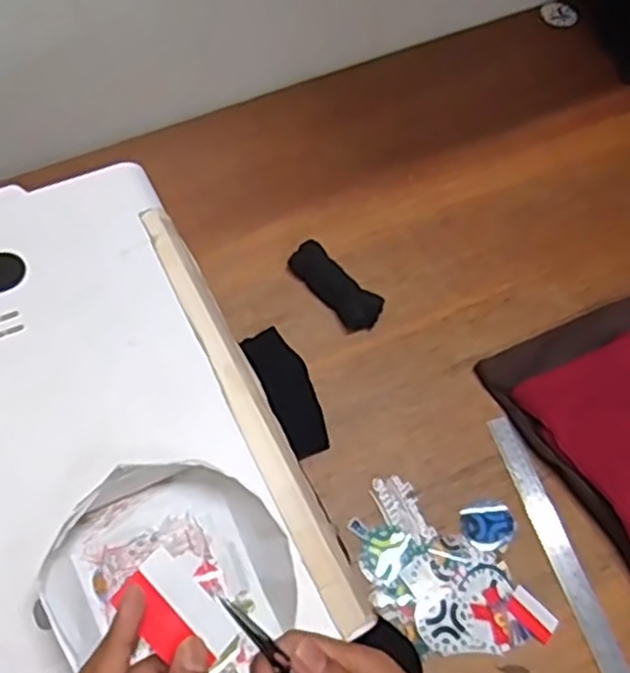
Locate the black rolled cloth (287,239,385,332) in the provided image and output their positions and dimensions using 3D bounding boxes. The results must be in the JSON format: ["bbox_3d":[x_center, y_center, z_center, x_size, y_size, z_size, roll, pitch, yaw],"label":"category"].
[{"bbox_3d":[0.025,-0.061,0.878,0.126,0.020,0.049,43,66,16],"label":"black rolled cloth"}]

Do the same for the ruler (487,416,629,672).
[{"bbox_3d":[0.257,0.234,0.758,0.031,0.008,0.324,-16,64,-11],"label":"ruler"}]

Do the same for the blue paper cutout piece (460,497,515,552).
[{"bbox_3d":[0.180,0.195,0.770,0.056,0.004,0.052,2,61,-4],"label":"blue paper cutout piece"}]

